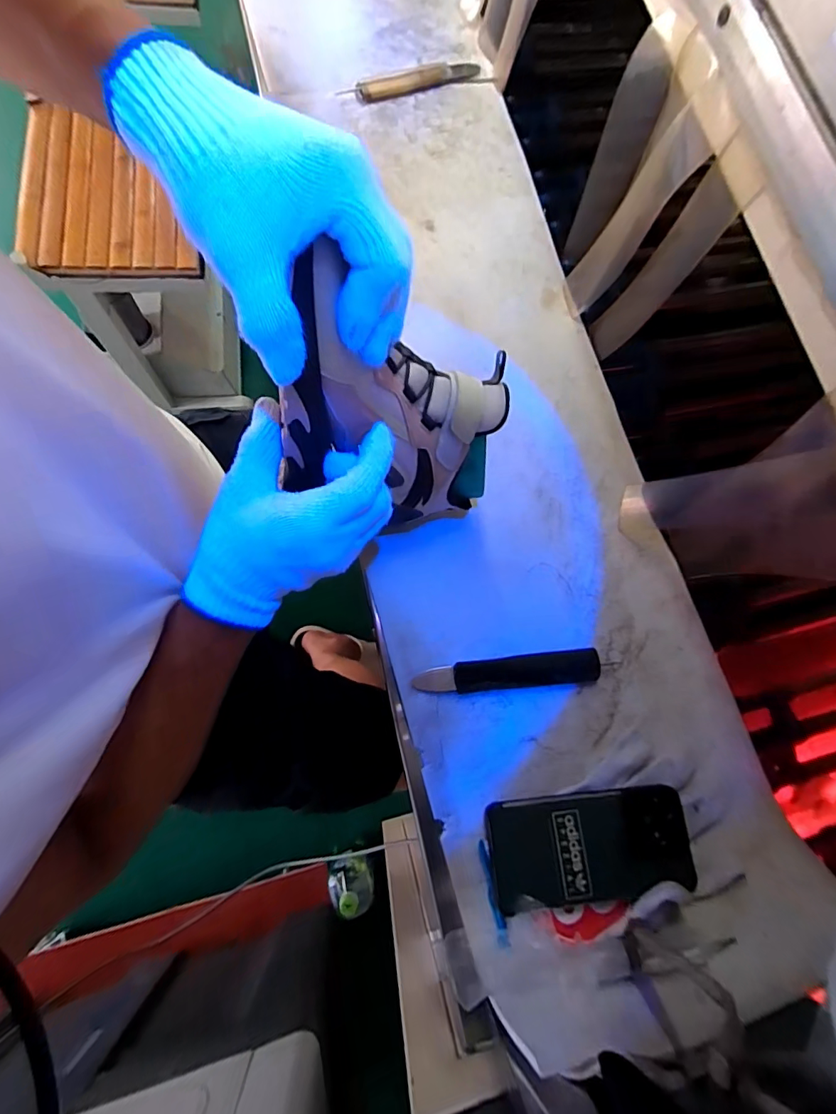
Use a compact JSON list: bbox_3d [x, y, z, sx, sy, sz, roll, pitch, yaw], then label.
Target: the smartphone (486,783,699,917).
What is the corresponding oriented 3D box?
[{"bbox_3d":[0.140,0.234,0.380,0.160,0.014,0.075,-4,65,-5],"label":"smartphone"}]

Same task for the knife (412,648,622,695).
[{"bbox_3d":[0.084,0.103,0.419,0.171,0.010,0.029,-4,77,-7],"label":"knife"}]

